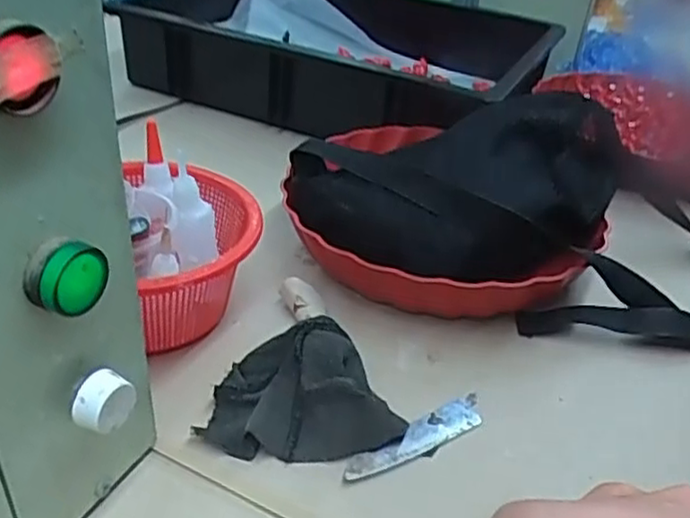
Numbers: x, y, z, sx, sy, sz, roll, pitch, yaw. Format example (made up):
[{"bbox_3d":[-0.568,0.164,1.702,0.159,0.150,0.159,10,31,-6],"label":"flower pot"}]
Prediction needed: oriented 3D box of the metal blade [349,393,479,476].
[{"bbox_3d":[0.041,0.101,0.398,0.098,0.004,0.021,-16,39,-32],"label":"metal blade"}]

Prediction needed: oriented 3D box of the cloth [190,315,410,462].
[{"bbox_3d":[-0.021,0.071,0.399,0.105,0.044,0.075,4,34,-4],"label":"cloth"}]

